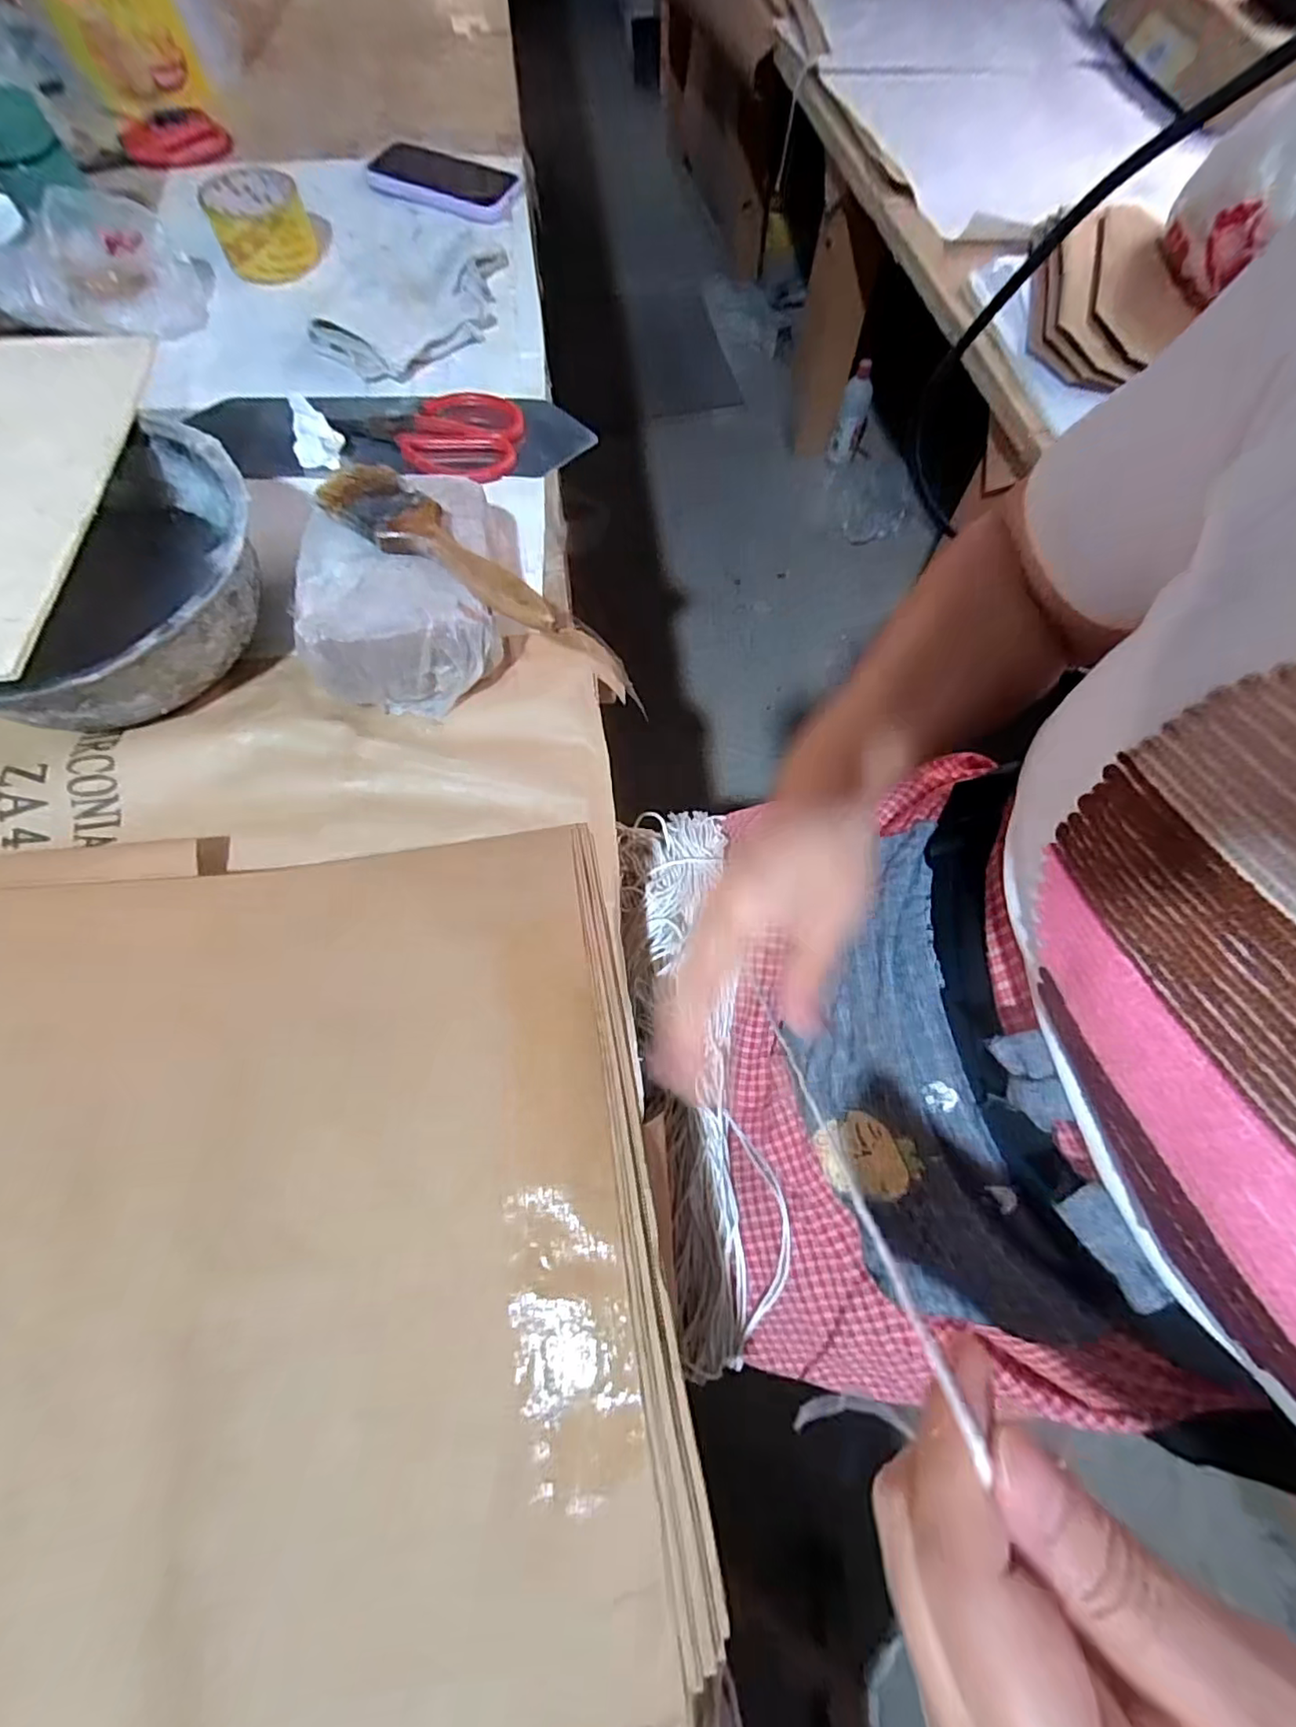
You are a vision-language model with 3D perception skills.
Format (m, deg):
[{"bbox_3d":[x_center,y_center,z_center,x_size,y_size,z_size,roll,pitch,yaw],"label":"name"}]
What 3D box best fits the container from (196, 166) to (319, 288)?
[{"bbox_3d":[-0.368,-0.606,0.575,0.083,0.049,0.091,0,70,-1],"label":"container"}]

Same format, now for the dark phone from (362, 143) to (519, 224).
[{"bbox_3d":[-0.214,-0.705,0.624,0.158,0.011,0.076,25,77,8],"label":"dark phone"}]

